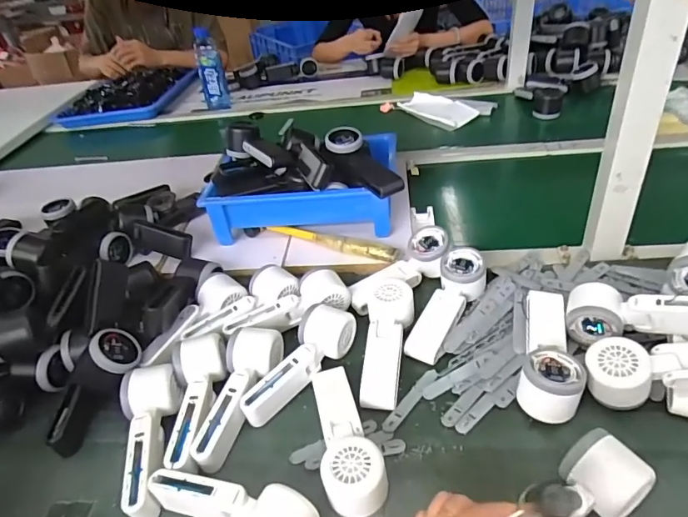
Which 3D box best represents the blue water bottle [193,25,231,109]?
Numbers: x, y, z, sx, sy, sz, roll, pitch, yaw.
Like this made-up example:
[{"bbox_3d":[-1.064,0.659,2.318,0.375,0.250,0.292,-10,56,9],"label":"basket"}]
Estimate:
[{"bbox_3d":[-0.369,-0.524,1.315,0.066,0.201,0.058,-15,39,-7],"label":"blue water bottle"}]

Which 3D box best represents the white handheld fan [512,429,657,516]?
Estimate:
[{"bbox_3d":[0.184,0.205,0.393,0.158,0.042,0.058,-22,39,-17],"label":"white handheld fan"}]

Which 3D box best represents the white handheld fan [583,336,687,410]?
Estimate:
[{"bbox_3d":[0.333,0.118,0.475,0.171,0.057,0.058,-2,39,8],"label":"white handheld fan"}]

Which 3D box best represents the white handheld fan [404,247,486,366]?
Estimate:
[{"bbox_3d":[0.131,0.062,0.604,0.053,0.039,0.163,19,63,31],"label":"white handheld fan"}]

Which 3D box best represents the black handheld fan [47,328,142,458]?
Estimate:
[{"bbox_3d":[-0.291,0.150,0.551,0.066,0.056,0.134,18,75,30],"label":"black handheld fan"}]

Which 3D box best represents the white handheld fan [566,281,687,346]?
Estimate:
[{"bbox_3d":[0.337,0.061,0.515,0.168,0.051,0.060,-2,33,35],"label":"white handheld fan"}]

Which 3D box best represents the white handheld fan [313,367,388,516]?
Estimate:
[{"bbox_3d":[-0.003,0.174,0.478,0.054,0.049,0.169,-14,38,-7],"label":"white handheld fan"}]

